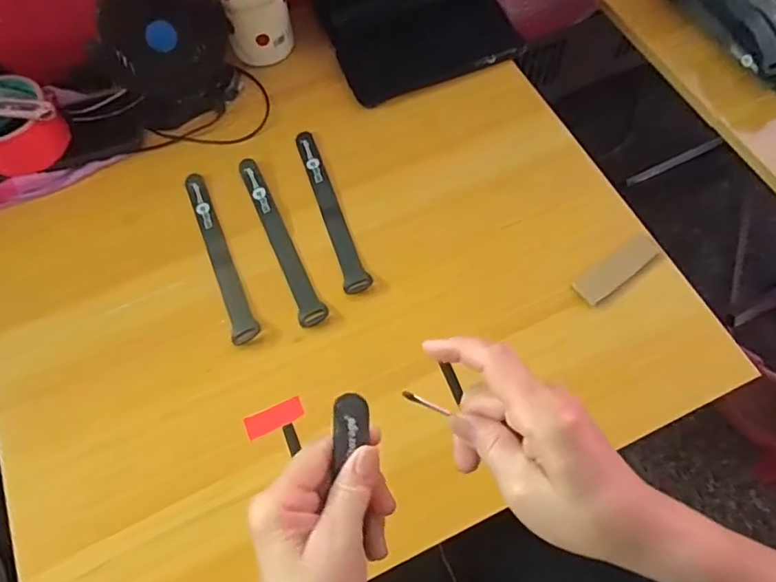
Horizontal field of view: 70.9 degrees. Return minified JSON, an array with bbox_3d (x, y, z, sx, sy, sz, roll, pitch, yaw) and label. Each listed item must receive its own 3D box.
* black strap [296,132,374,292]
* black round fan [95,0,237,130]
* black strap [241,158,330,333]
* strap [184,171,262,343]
[{"bbox_3d":[-0.057,-0.082,0.529,0.024,0.004,0.190,-20,66,-6],"label":"black strap"},{"bbox_3d":[-0.217,-0.244,0.544,0.123,0.125,0.072,-22,67,-6],"label":"black round fan"},{"bbox_3d":[-0.101,-0.052,0.514,0.024,0.005,0.190,-23,67,-7],"label":"black strap"},{"bbox_3d":[-0.159,-0.037,0.513,0.022,0.007,0.190,-22,67,-6],"label":"strap"}]

